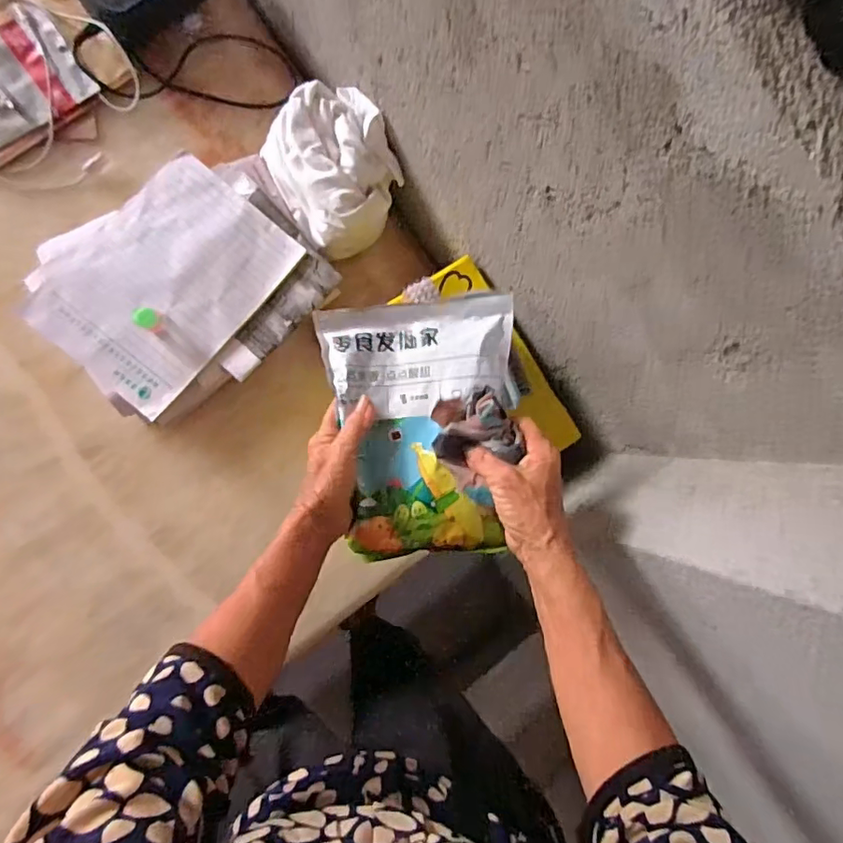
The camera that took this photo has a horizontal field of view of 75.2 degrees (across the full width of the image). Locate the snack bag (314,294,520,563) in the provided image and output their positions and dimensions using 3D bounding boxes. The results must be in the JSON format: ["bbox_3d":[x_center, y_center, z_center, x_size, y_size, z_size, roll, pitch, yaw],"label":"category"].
[{"bbox_3d":[0.004,0.003,0.475,0.160,0.026,0.220,-7,85,6],"label":"snack bag"}]

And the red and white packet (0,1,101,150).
[{"bbox_3d":[-0.476,-0.384,0.628,0.170,0.008,0.118,-43,95,-7],"label":"red and white packet"}]

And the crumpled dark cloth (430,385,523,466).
[{"bbox_3d":[0.044,0.004,0.444,0.064,0.032,0.059,-9,90,-9],"label":"crumpled dark cloth"}]

